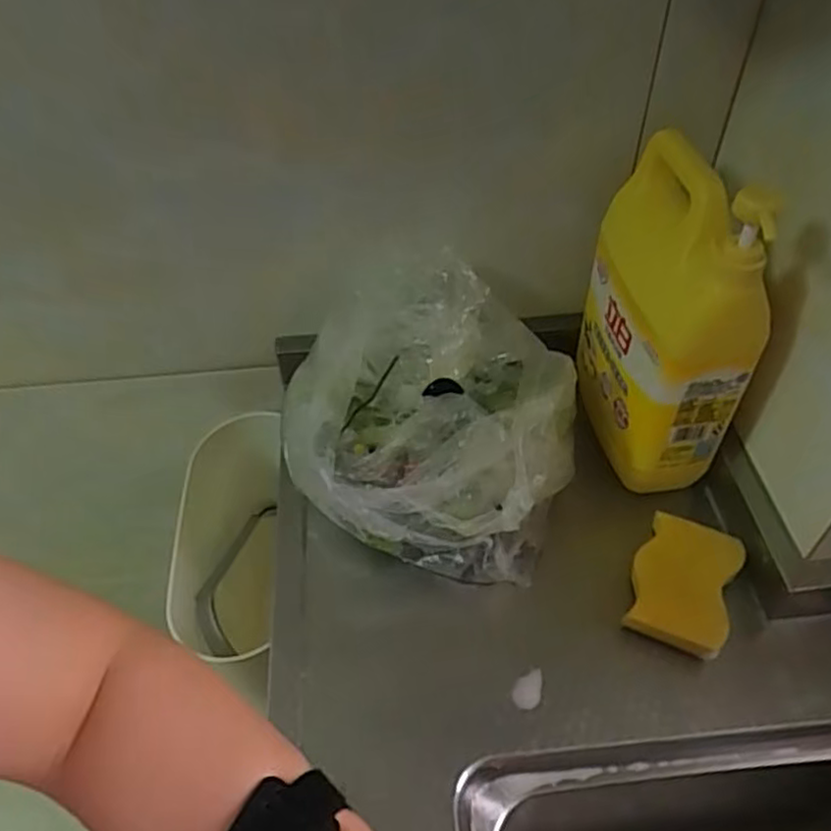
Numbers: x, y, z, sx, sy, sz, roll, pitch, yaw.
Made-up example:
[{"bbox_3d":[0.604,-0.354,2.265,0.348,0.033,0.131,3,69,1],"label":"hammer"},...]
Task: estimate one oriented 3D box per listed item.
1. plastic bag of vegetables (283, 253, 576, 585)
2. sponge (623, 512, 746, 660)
[{"bbox_3d":[0.007,0.006,0.570,0.230,0.158,0.180,4,49,6],"label":"plastic bag of vegetables"},{"bbox_3d":[0.208,0.132,0.547,0.072,0.043,0.102,19,52,19],"label":"sponge"}]

